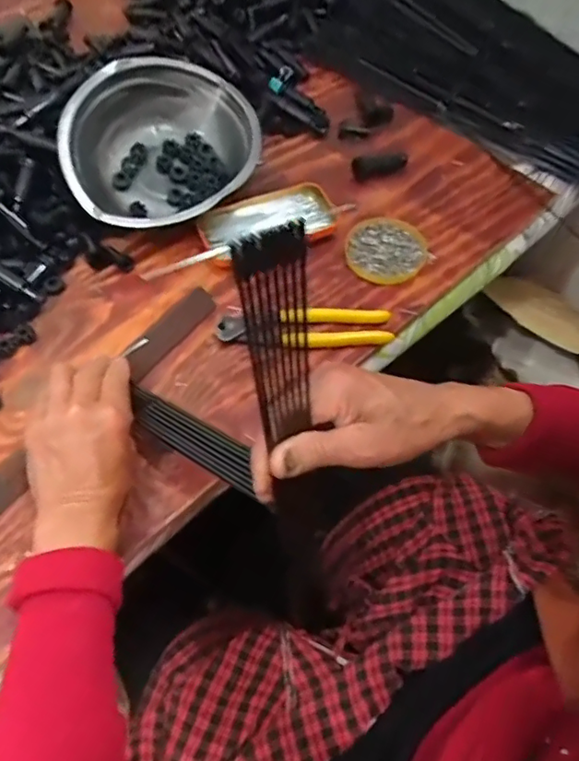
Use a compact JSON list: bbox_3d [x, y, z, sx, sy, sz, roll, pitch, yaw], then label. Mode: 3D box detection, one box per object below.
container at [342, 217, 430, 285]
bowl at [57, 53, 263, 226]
[{"bbox_3d":[0.099,-0.134,0.578,0.081,0.017,0.074,-1,57,2],"label":"container"},{"bbox_3d":[-0.136,-0.249,0.603,0.212,0.066,0.184,-27,83,-15],"label":"bowl"}]

